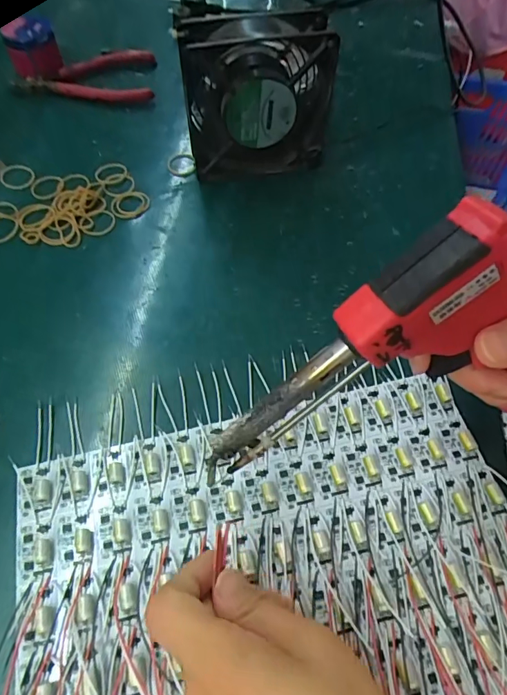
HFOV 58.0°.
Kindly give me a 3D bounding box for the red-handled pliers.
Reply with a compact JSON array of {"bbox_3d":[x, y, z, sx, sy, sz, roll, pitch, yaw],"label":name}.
[{"bbox_3d":[-0.179,-0.282,0.482,0.145,0.021,0.076,-7,59,-6],"label":"red-handled pliers"}]

